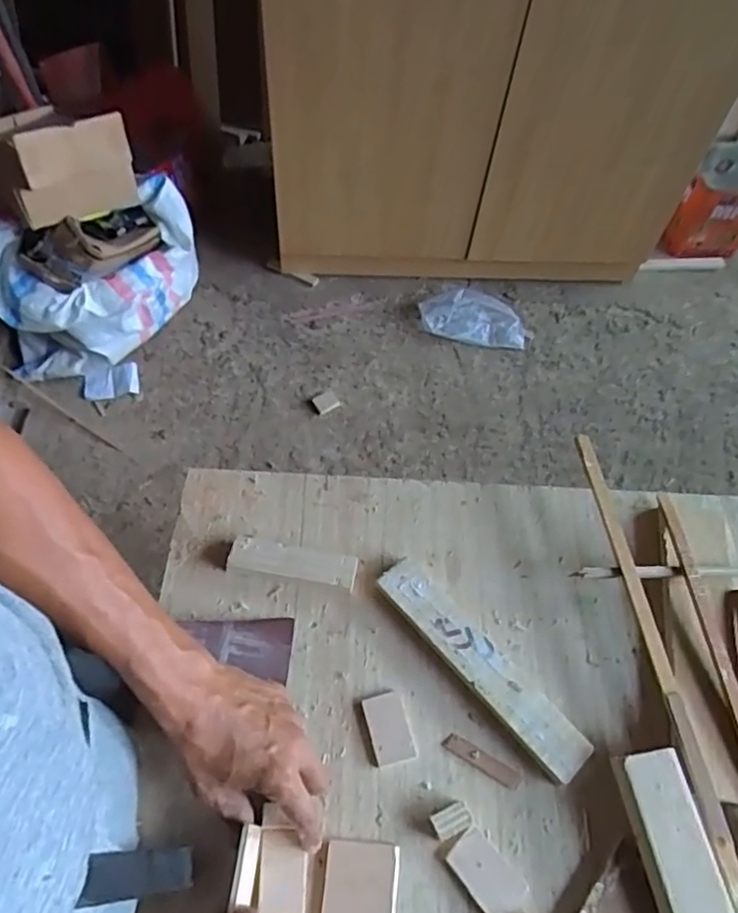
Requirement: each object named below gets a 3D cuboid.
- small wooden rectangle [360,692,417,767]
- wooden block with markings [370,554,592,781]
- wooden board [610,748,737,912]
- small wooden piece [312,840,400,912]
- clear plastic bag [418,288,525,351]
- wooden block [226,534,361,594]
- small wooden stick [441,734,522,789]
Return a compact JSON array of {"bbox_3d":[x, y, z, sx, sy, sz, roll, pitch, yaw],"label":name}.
[{"bbox_3d":[0.014,0.223,0.513,0.034,0.005,0.054,-12,58,-12],"label":"small wooden rectangle"},{"bbox_3d":[0.095,0.177,0.542,0.042,0.020,0.217,-35,65,-24],"label":"wooden block with markings"},{"bbox_3d":[0.233,0.312,0.448,0.052,0.011,0.183,-10,62,-4],"label":"wooden board"},{"bbox_3d":[-0.010,0.314,0.453,0.059,0.006,0.059,7,56,1],"label":"small wooden piece"},{"bbox_3d":[0.308,-0.409,1.859,0.318,0.082,0.153,7,57,1],"label":"clear plastic bag"},{"bbox_3d":[-0.070,0.099,0.579,0.116,0.021,0.032,9,56,3],"label":"wooden block"},{"bbox_3d":[0.092,0.245,0.507,0.066,0.004,0.014,27,58,14],"label":"small wooden stick"}]

